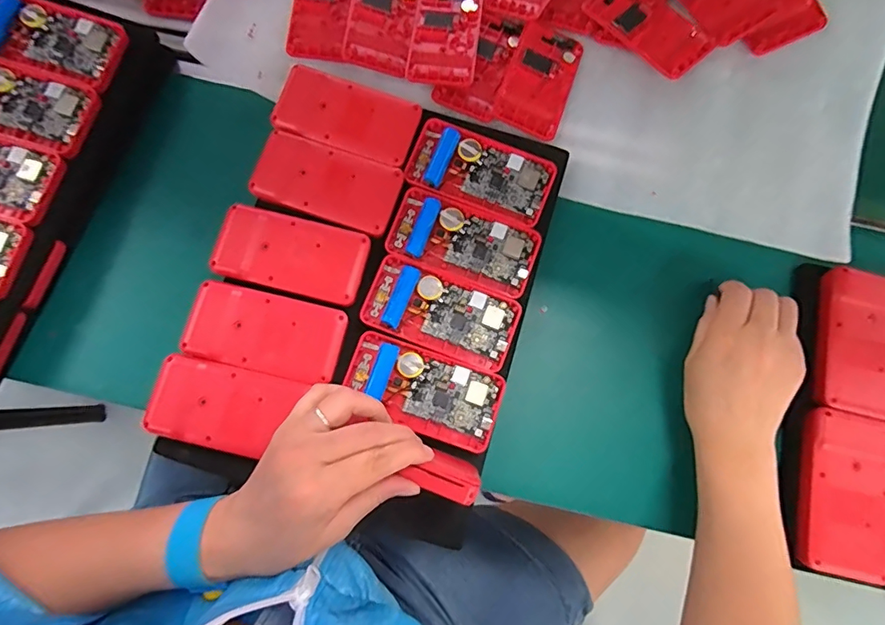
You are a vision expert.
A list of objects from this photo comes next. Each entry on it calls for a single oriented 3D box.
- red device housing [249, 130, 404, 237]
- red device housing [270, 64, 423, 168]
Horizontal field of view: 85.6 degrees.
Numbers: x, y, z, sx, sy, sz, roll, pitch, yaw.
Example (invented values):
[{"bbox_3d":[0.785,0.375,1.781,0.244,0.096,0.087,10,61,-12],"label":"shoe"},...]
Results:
[{"bbox_3d":[-0.097,-0.109,0.399,0.118,0.010,0.060,17,78,3],"label":"red device housing"},{"bbox_3d":[-0.083,-0.171,0.414,0.119,0.014,0.063,15,78,2],"label":"red device housing"}]

